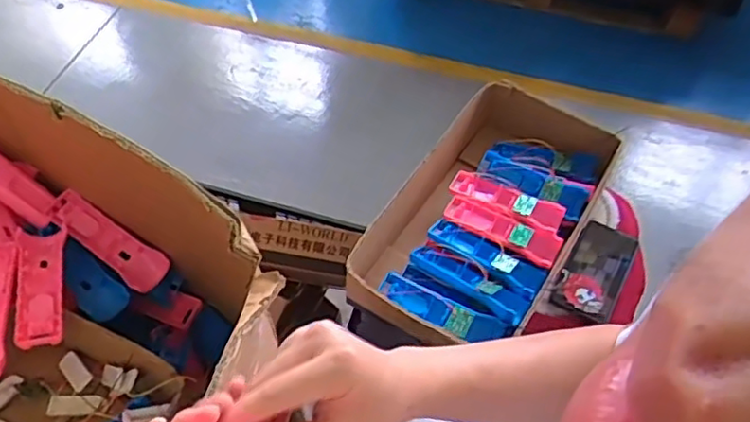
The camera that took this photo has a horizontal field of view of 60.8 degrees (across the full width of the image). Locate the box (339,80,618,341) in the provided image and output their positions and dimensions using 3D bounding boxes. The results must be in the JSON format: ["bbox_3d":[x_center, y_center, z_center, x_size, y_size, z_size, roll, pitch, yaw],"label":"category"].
[{"bbox_3d":[0.143,0.003,0.828,0.207,0.112,0.382,28,56,17],"label":"box"}]

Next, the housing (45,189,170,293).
[{"bbox_3d":[-0.317,0.033,0.759,0.163,0.034,0.049,30,57,19],"label":"housing"}]

